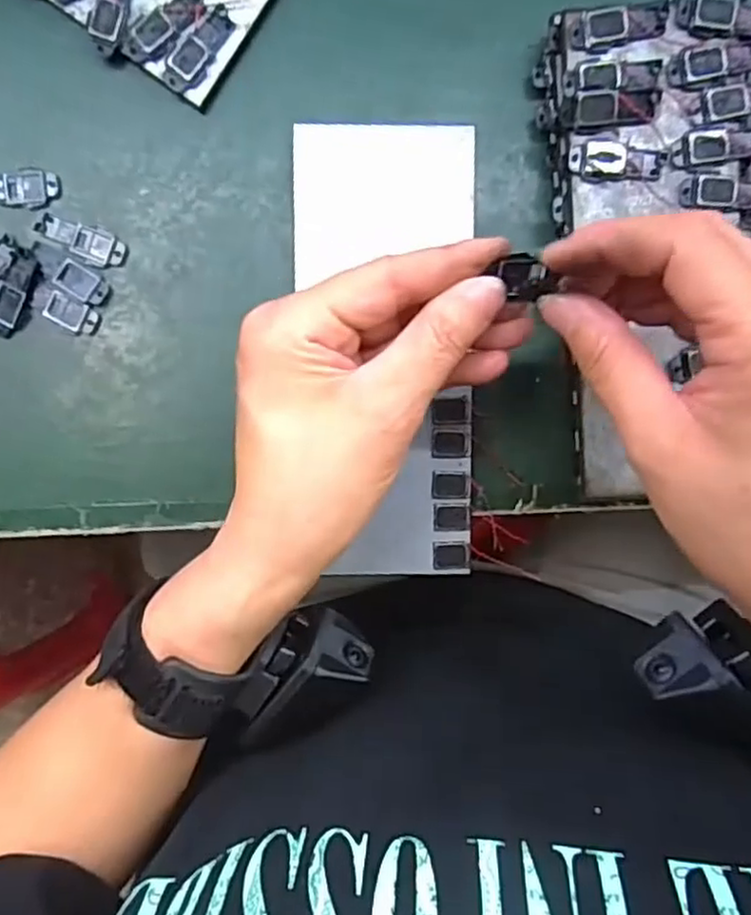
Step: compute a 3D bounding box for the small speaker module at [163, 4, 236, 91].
[{"bbox_3d":[-0.076,-0.176,0.298,0.015,0.005,0.040,38,94,-5],"label":"small speaker module"}]

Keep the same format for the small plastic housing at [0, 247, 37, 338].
[{"bbox_3d":[-0.163,-0.074,0.309,0.014,0.004,0.040,26,95,-4],"label":"small plastic housing"}]

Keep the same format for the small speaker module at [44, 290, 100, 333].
[{"bbox_3d":[-0.137,-0.065,0.310,0.023,0.004,0.013,27,95,-4],"label":"small speaker module"}]

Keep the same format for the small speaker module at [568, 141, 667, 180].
[{"bbox_3d":[0.101,-0.123,0.286,0.039,0.005,0.013,5,96,-2],"label":"small speaker module"}]

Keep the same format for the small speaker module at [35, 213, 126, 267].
[{"bbox_3d":[-0.132,-0.098,0.308,0.039,0.004,0.016,27,95,-4],"label":"small speaker module"}]

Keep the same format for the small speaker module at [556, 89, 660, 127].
[{"bbox_3d":[0.097,-0.143,0.282,0.040,0.005,0.012,-6,96,-1],"label":"small speaker module"}]

